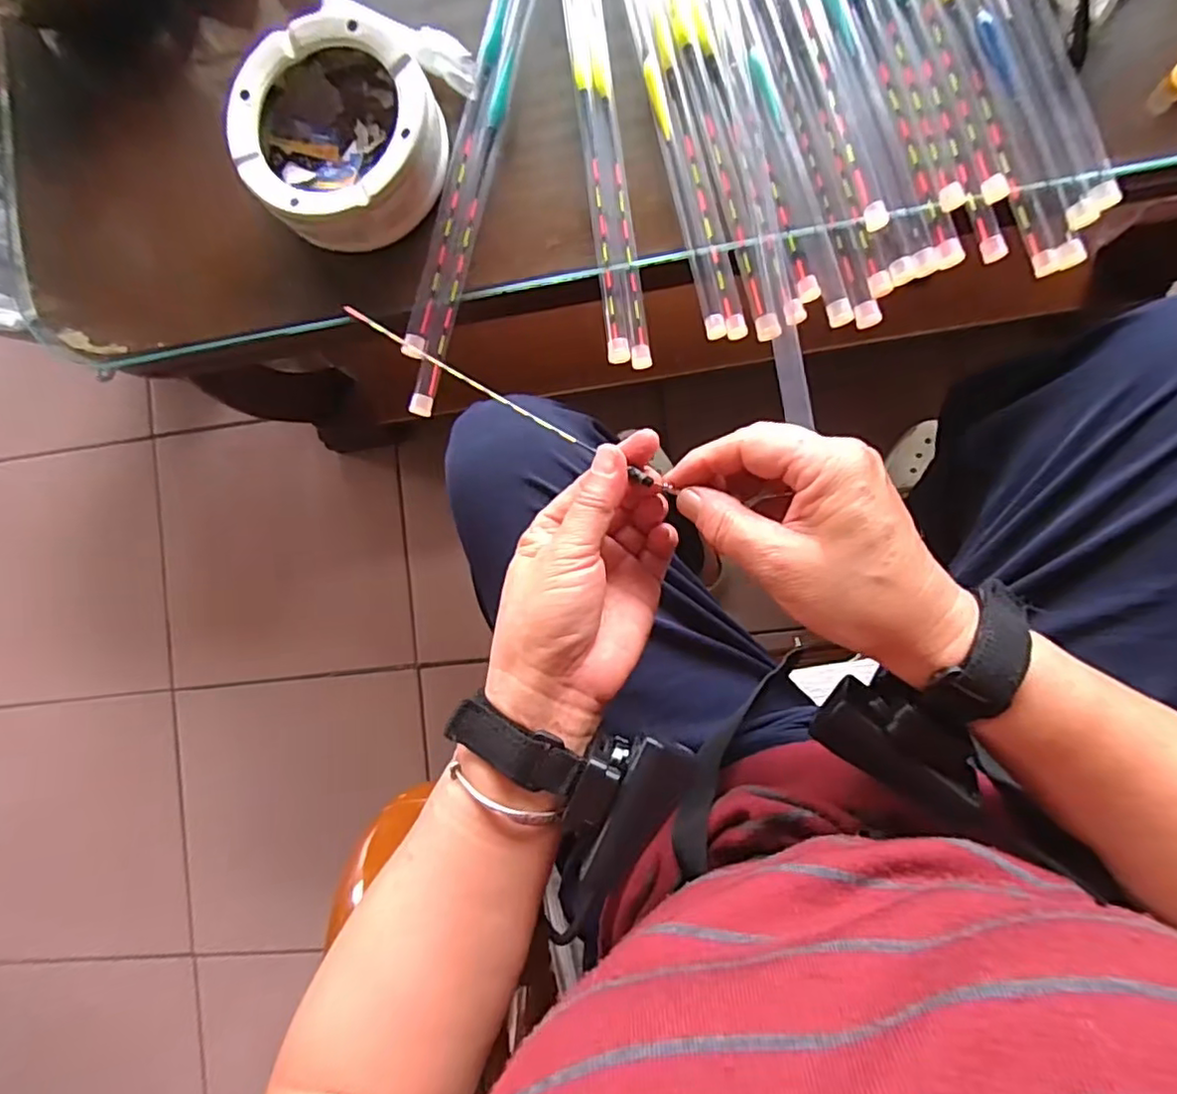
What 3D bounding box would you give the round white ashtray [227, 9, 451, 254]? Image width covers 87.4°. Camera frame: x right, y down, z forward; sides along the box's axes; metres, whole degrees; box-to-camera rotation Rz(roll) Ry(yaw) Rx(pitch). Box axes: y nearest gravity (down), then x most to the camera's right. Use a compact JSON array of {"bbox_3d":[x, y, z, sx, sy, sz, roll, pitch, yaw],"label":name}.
[{"bbox_3d":[-0.176,-0.289,0.437,0.132,0.046,0.143,0,88,7],"label":"round white ashtray"}]

